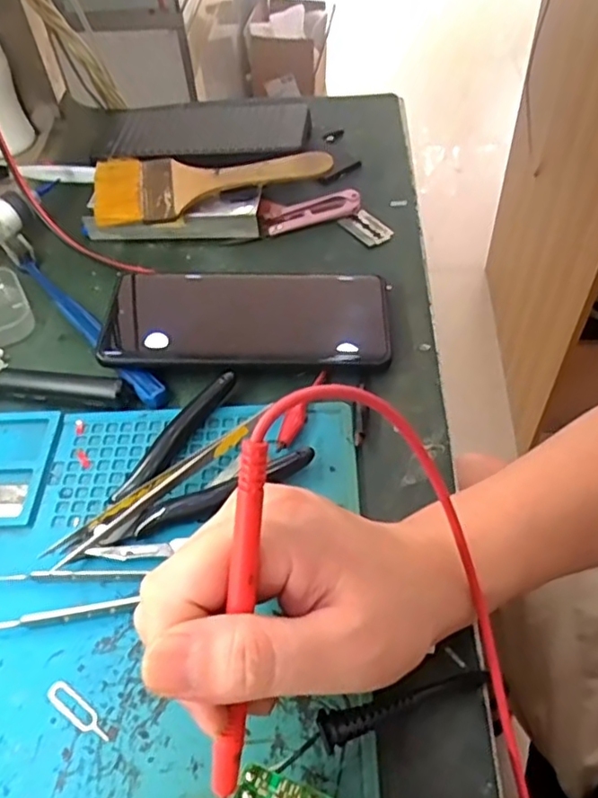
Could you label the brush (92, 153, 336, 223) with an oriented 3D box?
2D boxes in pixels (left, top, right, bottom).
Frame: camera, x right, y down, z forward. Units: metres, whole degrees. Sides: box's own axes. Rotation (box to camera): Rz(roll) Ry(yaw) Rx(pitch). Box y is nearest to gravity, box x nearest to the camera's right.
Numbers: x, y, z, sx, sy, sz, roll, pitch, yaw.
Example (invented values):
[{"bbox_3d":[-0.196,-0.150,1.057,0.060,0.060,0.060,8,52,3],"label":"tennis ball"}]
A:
[{"bbox_3d":[-0.061,-0.153,0.437,0.163,0.010,0.063,-6,60,-1],"label":"brush"}]

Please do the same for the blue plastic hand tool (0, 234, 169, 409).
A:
[{"bbox_3d":[-0.138,-0.053,0.391,0.015,0.011,0.185,-35,57,-23],"label":"blue plastic hand tool"}]

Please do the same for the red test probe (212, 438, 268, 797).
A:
[{"bbox_3d":[-0.018,0.075,0.191,0.008,0.130,0.010,7,10,8],"label":"red test probe"}]

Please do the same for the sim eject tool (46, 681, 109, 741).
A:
[{"bbox_3d":[-0.089,0.125,0.251,0.034,0.004,0.009,29,58,24],"label":"sim eject tool"}]

